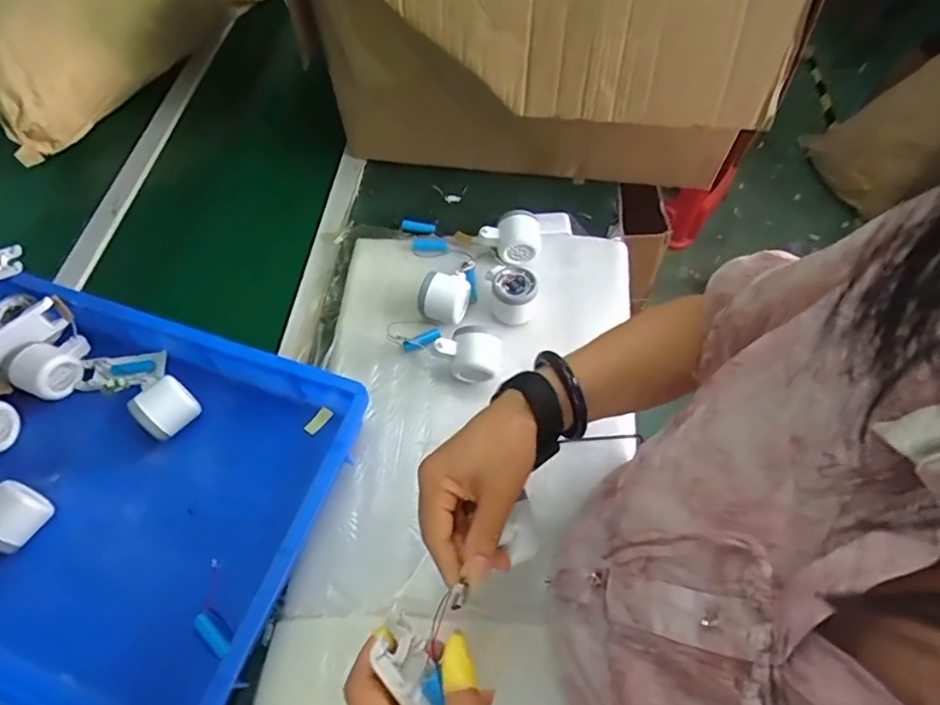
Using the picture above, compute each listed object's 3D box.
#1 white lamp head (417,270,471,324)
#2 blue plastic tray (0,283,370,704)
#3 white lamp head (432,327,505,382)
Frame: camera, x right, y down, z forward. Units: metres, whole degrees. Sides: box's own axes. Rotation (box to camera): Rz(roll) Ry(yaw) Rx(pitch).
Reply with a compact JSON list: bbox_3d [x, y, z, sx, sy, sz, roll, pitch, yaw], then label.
[{"bbox_3d":[-0.032,-0.072,0.686,0.057,0.045,0.066,16,61,9],"label":"white lamp head"},{"bbox_3d":[-0.414,0.133,0.583,0.511,0.079,0.367,17,61,10],"label":"blue plastic tray"},{"bbox_3d":[-0.001,0.000,0.652,0.079,0.057,0.057,10,60,6],"label":"white lamp head"}]

